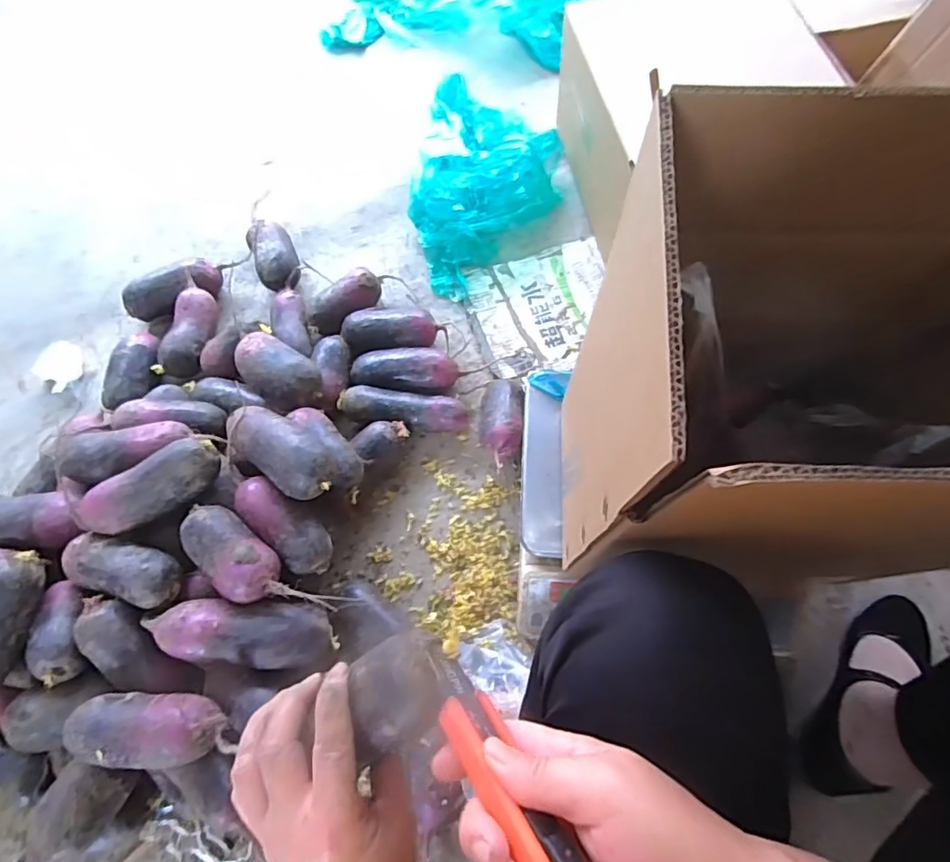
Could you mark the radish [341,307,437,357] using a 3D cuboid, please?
[{"bbox_3d":[-0.119,-0.139,0.783,0.132,0.055,0.068,-8,69,-1],"label":"radish"}]

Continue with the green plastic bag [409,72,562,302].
[{"bbox_3d":[0.026,-0.399,0.883,0.234,0.092,0.348,6,71,2],"label":"green plastic bag"}]

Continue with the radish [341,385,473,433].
[{"bbox_3d":[-0.097,-0.028,0.751,0.173,0.049,0.054,6,70,4],"label":"radish"}]

